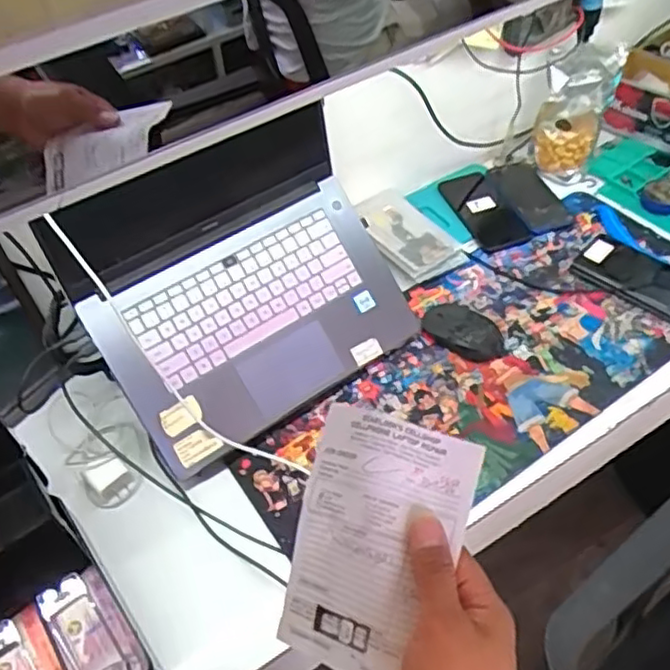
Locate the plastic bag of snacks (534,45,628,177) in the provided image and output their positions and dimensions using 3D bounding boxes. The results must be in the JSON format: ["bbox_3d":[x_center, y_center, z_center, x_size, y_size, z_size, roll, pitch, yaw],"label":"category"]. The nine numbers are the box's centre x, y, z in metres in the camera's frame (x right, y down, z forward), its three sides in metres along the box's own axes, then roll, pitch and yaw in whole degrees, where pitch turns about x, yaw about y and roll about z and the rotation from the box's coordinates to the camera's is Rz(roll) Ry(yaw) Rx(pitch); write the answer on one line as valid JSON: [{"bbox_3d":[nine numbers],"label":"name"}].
[{"bbox_3d":[0.368,-0.339,1.033,0.106,0.191,0.076,10,52,15],"label":"plastic bag of snacks"}]

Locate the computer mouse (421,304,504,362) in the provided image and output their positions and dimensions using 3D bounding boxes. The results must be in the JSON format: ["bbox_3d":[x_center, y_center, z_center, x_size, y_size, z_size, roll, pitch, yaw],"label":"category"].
[{"bbox_3d":[0.167,-0.004,0.866,0.105,0.029,0.061,31,59,28],"label":"computer mouse"}]

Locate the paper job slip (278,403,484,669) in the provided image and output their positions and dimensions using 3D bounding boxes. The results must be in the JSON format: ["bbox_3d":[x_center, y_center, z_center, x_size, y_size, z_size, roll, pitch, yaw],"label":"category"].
[{"bbox_3d":[0.023,0.126,0.405,0.097,0.023,0.148,13,78,20],"label":"paper job slip"}]

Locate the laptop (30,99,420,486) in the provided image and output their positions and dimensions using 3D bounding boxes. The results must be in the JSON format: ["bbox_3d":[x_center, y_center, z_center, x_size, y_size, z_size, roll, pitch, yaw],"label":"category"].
[{"bbox_3d":[-0.108,-0.064,0.786,0.360,0.270,0.240,-33,54,-20],"label":"laptop"}]

